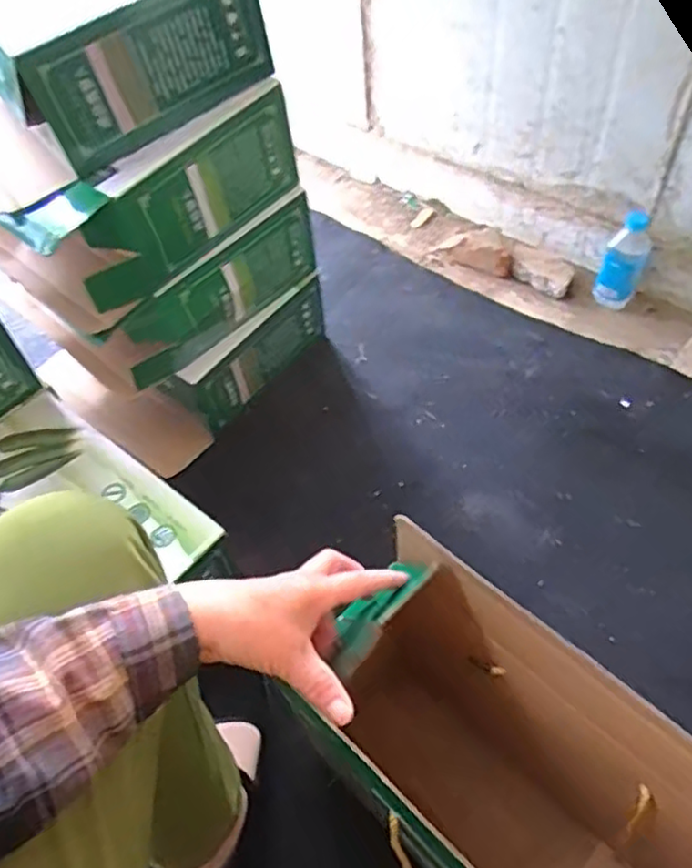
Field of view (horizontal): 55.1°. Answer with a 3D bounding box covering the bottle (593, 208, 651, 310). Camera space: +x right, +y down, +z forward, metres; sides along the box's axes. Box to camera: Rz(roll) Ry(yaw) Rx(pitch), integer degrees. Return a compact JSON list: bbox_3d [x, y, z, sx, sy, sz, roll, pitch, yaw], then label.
[{"bbox_3d":[0.451,-0.282,1.072,0.064,0.151,0.051,29,59,21],"label":"bottle"}]

